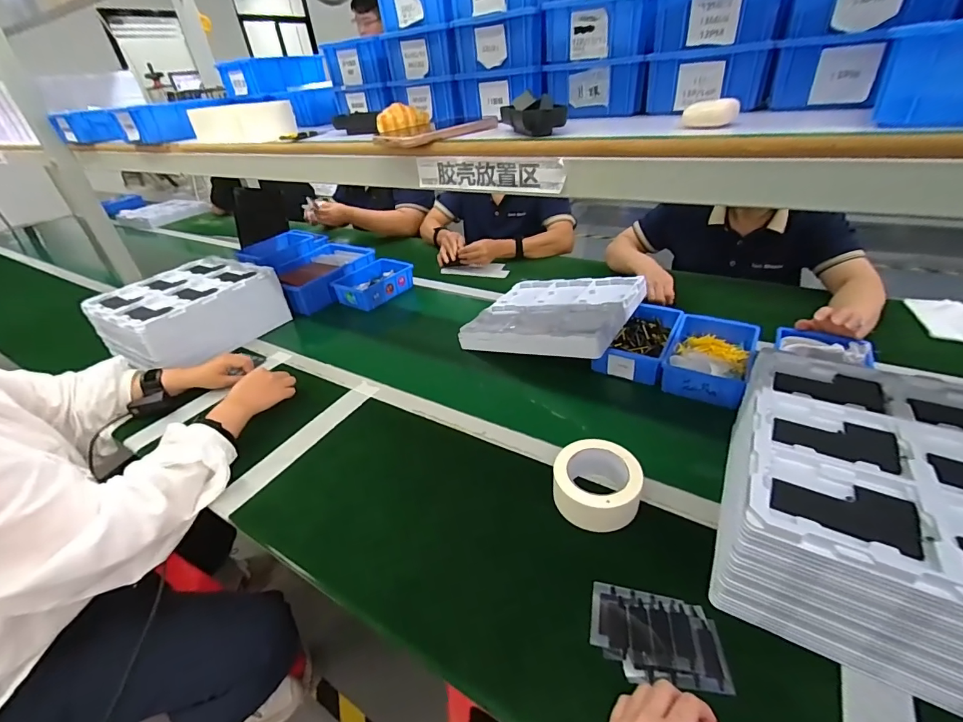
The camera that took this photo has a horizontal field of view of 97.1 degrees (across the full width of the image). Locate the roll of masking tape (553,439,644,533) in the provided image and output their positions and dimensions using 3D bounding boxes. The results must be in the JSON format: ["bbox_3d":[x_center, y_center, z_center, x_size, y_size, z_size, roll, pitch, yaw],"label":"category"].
[{"bbox_3d":[0.153,0.162,0.565,0.108,0.057,0.104,-4,34,2],"label":"roll of masking tape"}]

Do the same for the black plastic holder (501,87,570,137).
[{"bbox_3d":[0.057,-0.271,0.475,0.058,0.040,0.083,-11,35,-9],"label":"black plastic holder"}]

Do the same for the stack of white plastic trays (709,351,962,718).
[{"bbox_3d":[0.436,0.153,0.464,0.277,0.149,0.317,14,39,26],"label":"stack of white plastic trays"}]

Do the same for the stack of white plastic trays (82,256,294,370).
[{"bbox_3d":[-0.681,-0.119,1.002,0.271,0.116,0.317,15,39,26],"label":"stack of white plastic trays"}]

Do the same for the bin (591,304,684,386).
[{"bbox_3d":[0.309,-0.042,0.832,0.125,0.060,0.195,16,40,28],"label":"bin"}]

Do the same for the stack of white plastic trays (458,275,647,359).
[{"bbox_3d":[0.149,-0.101,0.899,0.316,0.046,0.285,5,36,38],"label":"stack of white plastic trays"}]

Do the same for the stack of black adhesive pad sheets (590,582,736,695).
[{"bbox_3d":[0.179,0.280,0.437,0.125,0.006,0.088,4,35,14],"label":"stack of black adhesive pad sheets"}]

